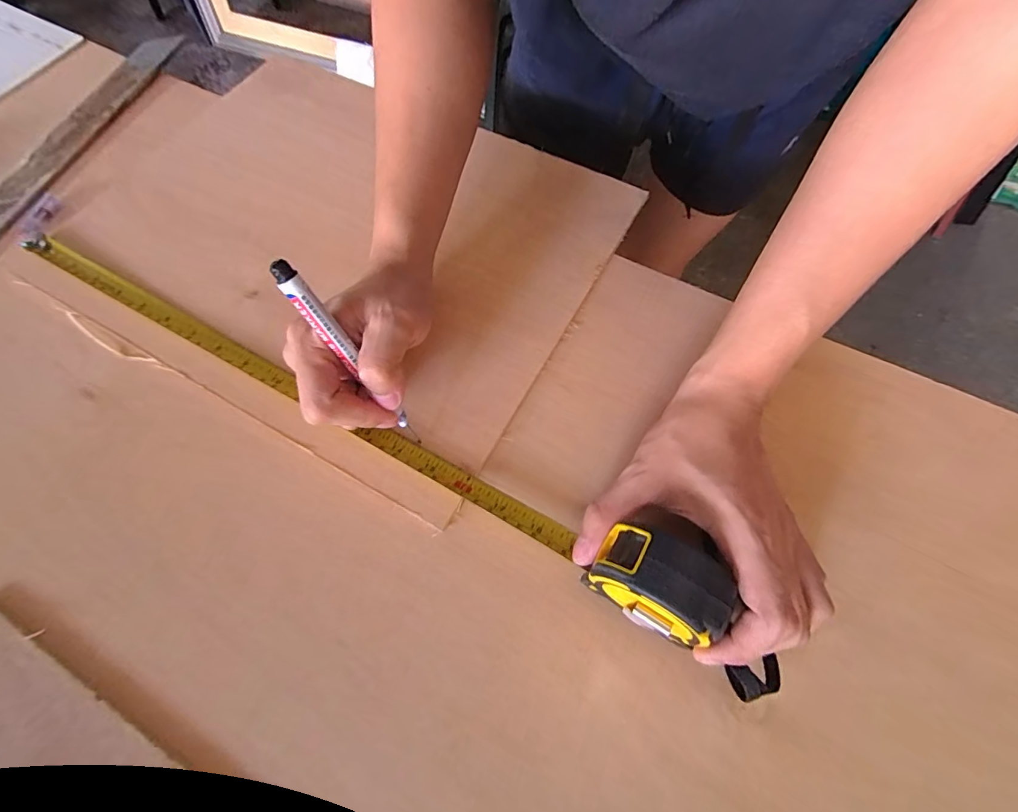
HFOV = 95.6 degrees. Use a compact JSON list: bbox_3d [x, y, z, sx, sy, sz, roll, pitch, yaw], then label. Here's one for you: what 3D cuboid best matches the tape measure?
[{"bbox_3d":[-0.123,-0.005,0.303,0.547,0.058,0.049,25,70,18],"label":"tape measure"}]

